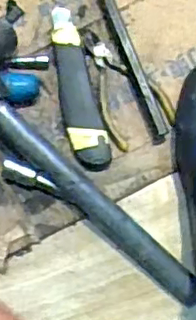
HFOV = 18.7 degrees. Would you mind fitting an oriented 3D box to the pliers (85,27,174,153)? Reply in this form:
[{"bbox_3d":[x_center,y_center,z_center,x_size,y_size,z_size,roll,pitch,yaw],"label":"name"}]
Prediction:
[{"bbox_3d":[0.020,-0.076,0.594,0.067,0.017,0.123,-31,84,-2],"label":"pliers"}]

